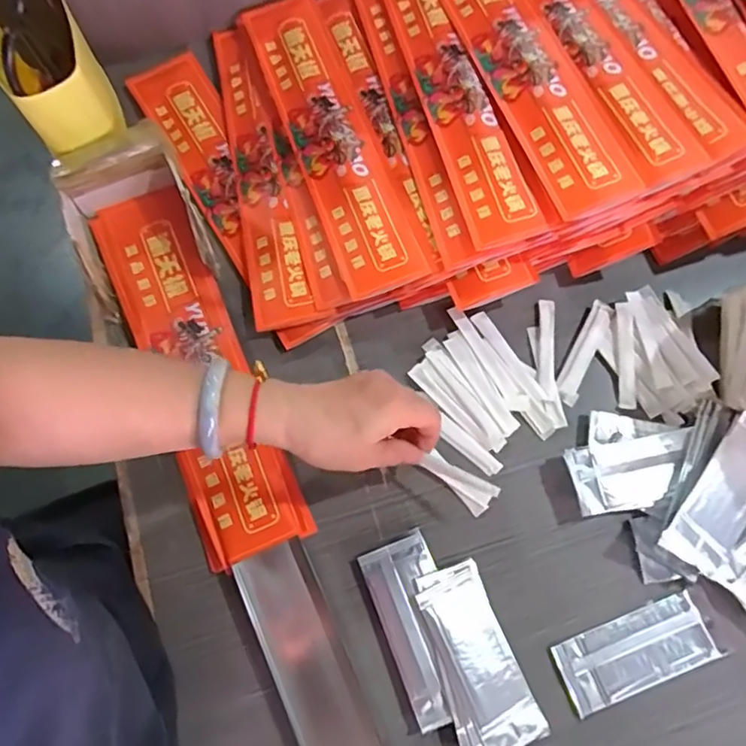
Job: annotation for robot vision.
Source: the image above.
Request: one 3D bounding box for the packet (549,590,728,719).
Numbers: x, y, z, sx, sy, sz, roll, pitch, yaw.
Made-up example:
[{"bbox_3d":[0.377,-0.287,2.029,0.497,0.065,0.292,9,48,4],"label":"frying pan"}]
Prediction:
[{"bbox_3d":[0.191,0.204,0.426,0.111,0.004,0.049,-21,72,-5],"label":"packet"}]

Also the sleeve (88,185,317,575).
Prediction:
[{"bbox_3d":[-0.153,-0.011,0.494,0.083,0.027,0.341,-24,73,-6],"label":"sleeve"}]

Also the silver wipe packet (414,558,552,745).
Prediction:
[{"bbox_3d":[0.077,0.205,0.422,0.050,0.006,0.129,-20,75,-15],"label":"silver wipe packet"}]

